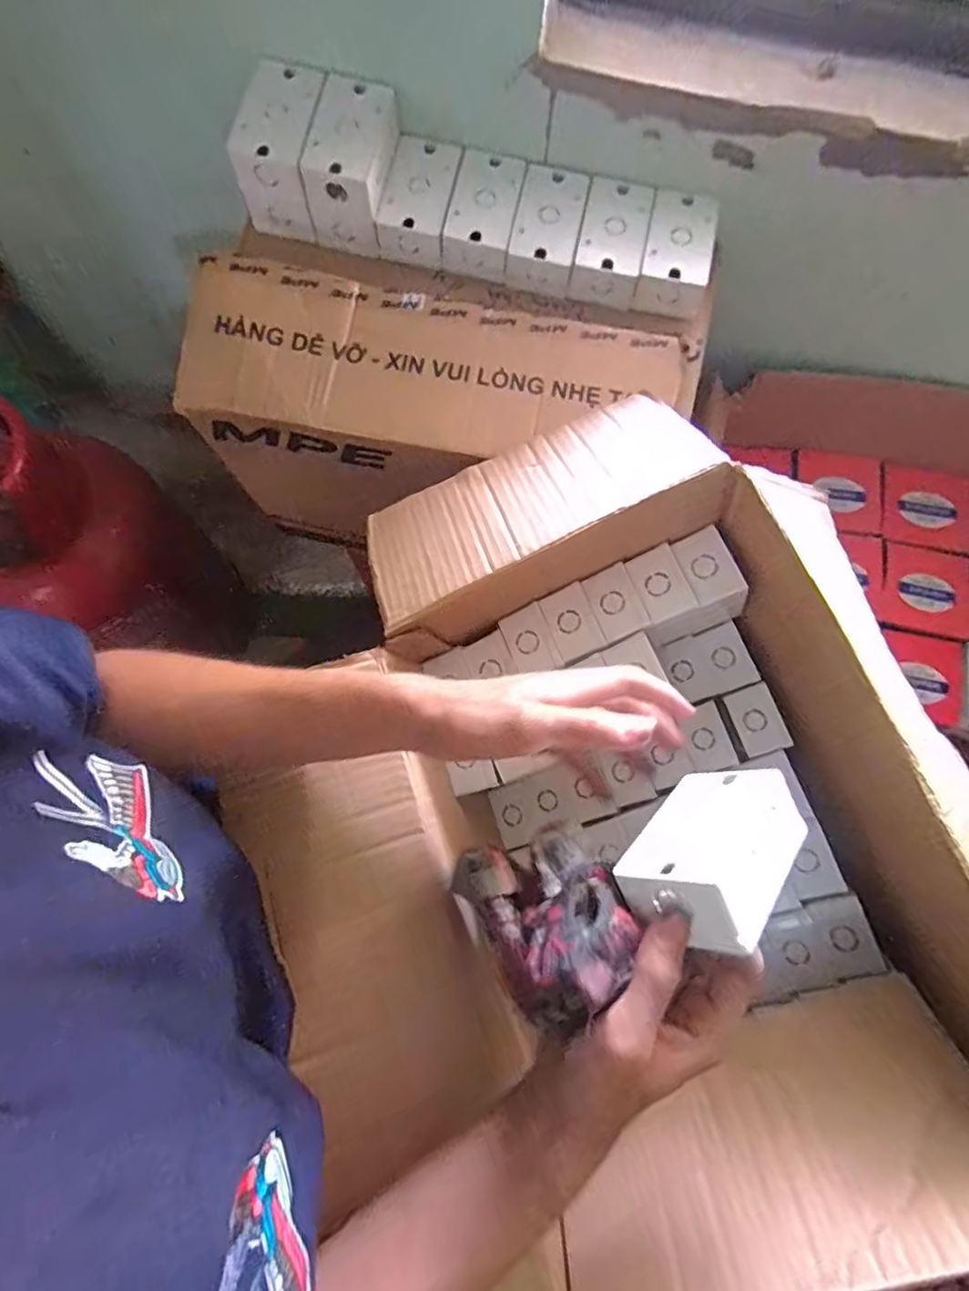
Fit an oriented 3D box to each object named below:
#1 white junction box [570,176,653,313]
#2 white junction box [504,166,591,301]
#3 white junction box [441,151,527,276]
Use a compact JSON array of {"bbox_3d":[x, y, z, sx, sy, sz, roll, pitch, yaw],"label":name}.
[{"bbox_3d":[0.124,-0.394,0.592,0.063,0.042,0.103,12,77,2],"label":"white junction box"},{"bbox_3d":[0.061,-0.406,0.594,0.063,0.036,0.110,13,77,2],"label":"white junction box"},{"bbox_3d":[-0.001,-0.423,0.594,0.063,0.036,0.107,11,77,2],"label":"white junction box"}]

